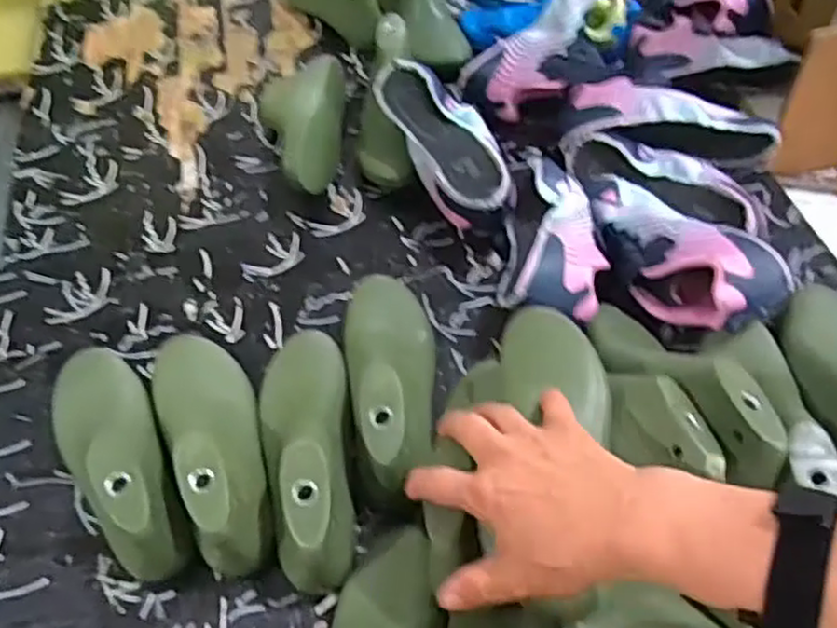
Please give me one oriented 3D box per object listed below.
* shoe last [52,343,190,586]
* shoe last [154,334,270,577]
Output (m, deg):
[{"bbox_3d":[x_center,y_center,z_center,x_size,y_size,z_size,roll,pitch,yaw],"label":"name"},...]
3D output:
[{"bbox_3d":[-0.228,0.100,0.541,0.071,0.081,0.209,-31,59,-20],"label":"shoe last"},{"bbox_3d":[-0.157,0.090,0.548,0.071,0.085,0.214,-20,56,-13],"label":"shoe last"}]

